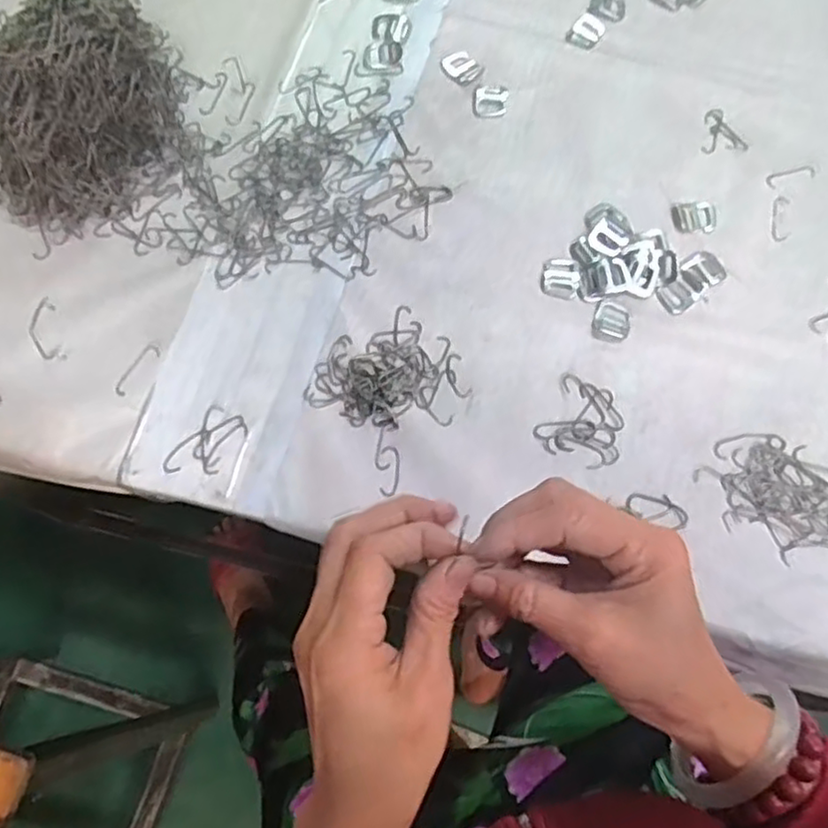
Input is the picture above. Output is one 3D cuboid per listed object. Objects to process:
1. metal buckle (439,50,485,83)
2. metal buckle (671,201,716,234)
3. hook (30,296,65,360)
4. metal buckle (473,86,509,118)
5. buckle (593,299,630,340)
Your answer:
[{"bbox_3d":[0.039,-0.292,0.578,0.029,0.004,0.034,-42,77,-15],"label":"metal buckle"},{"bbox_3d":[0.218,-0.155,0.535,0.032,0.006,0.029,2,71,-2],"label":"metal buckle"},{"bbox_3d":[-0.256,-0.058,0.477,0.020,0.004,0.051,-19,72,-9],"label":"hook"},{"bbox_3d":[0.063,-0.258,0.568,0.028,0.004,0.030,6,70,0],"label":"metal buckle"},{"bbox_3d":[0.144,-0.068,0.501,0.025,0.004,0.032,15,71,3],"label":"buckle"}]

